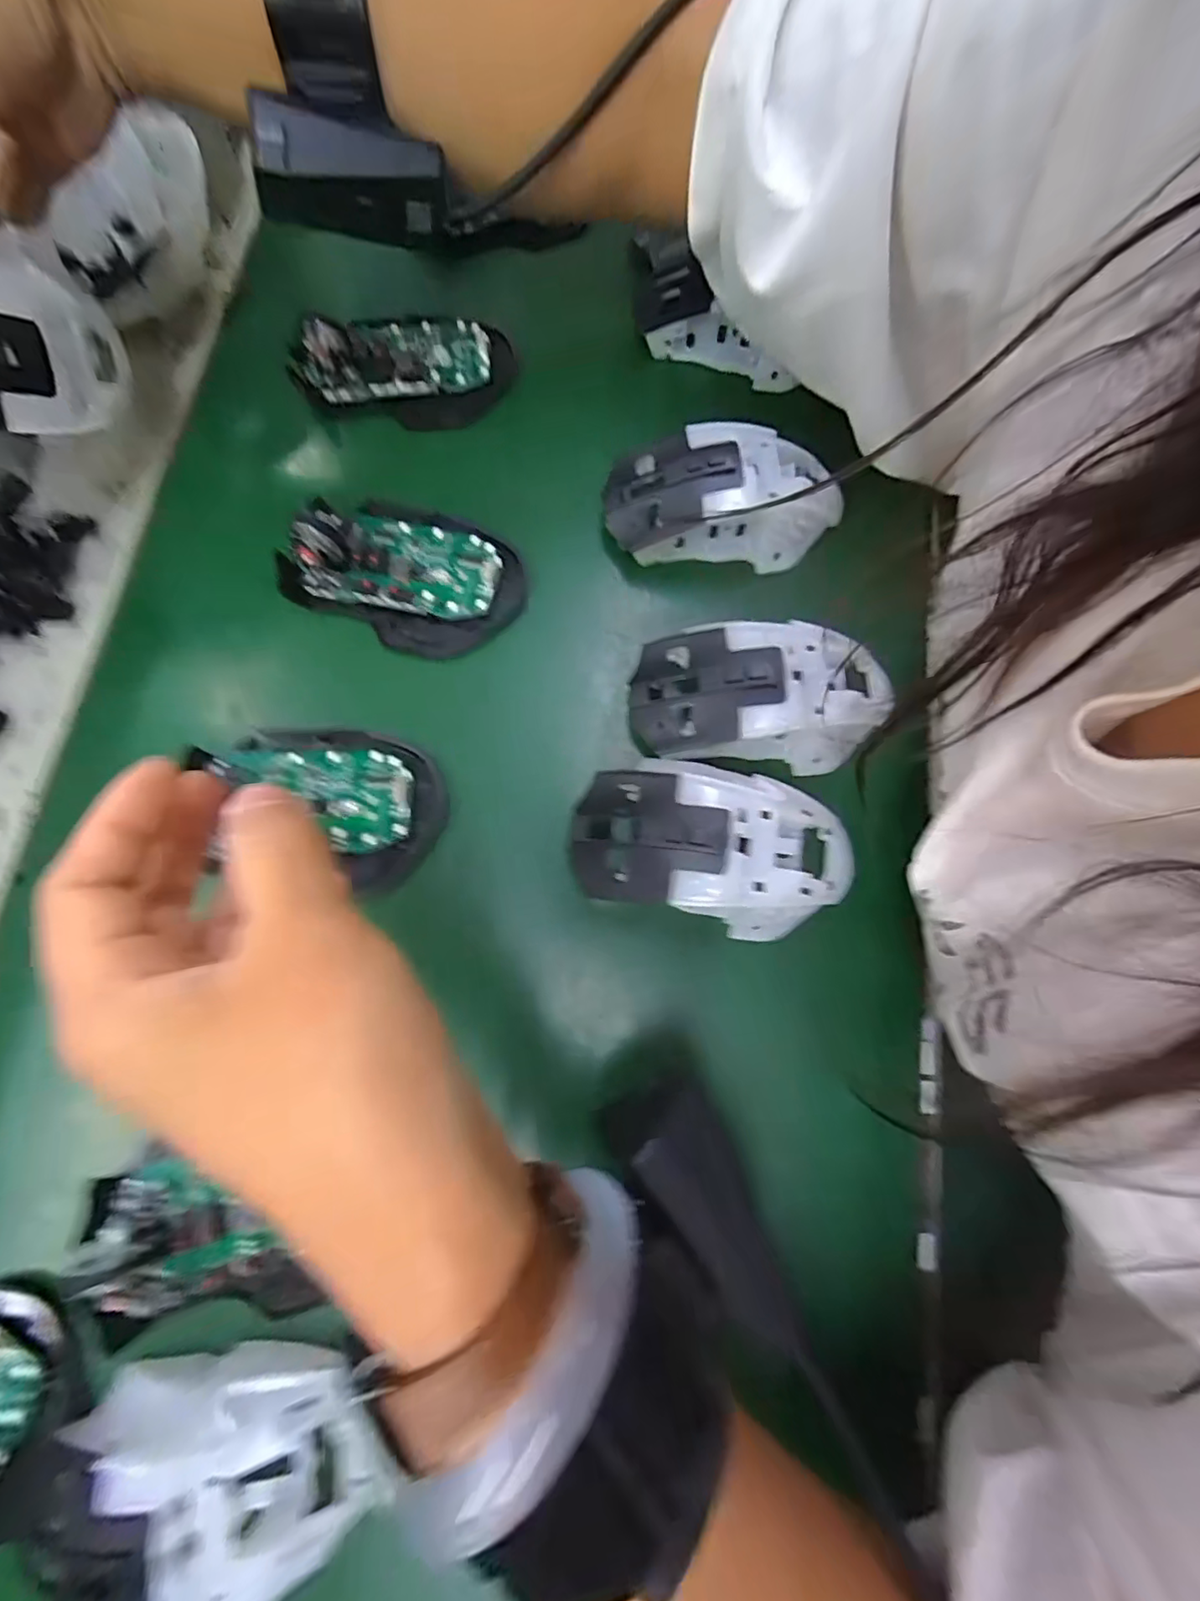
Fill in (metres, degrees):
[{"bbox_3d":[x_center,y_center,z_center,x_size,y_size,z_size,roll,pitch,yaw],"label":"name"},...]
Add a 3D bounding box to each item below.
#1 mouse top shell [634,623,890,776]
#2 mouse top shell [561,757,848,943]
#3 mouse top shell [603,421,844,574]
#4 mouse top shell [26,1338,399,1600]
[{"bbox_3d":[0.071,-0.047,0.246,0.111,0.026,0.057,2,79,3],"label":"mouse top shell"},{"bbox_3d":[0.046,0.019,0.230,0.113,0.028,0.064,7,79,4],"label":"mouse top shell"},{"bbox_3d":[0.059,-0.144,0.281,0.109,0.049,0.053,-2,79,2],"label":"mouse top shell"},{"bbox_3d":[-0.127,0.218,0.183,0.103,0.029,0.061,-9,79,1],"label":"mouse top shell"}]

